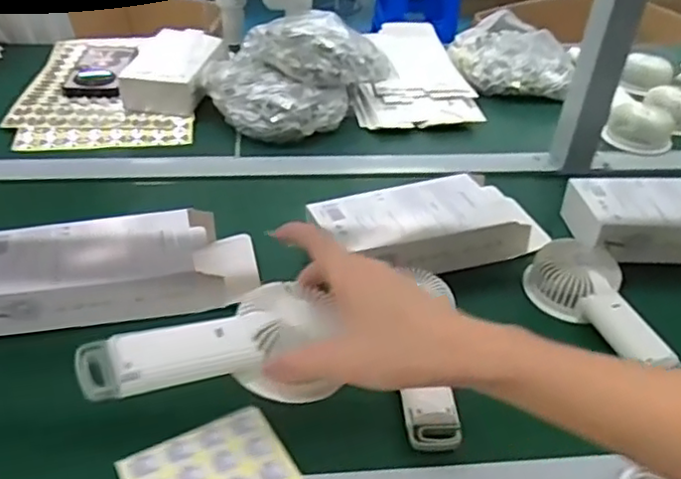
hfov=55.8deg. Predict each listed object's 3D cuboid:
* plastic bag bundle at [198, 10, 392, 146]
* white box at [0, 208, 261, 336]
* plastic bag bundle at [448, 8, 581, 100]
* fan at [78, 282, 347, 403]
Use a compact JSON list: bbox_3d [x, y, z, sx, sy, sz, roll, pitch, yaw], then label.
[{"bbox_3d":[-0.061,-0.235,0.874,0.175,0.107,0.228,25,44,25],"label":"plastic bag bundle"},{"bbox_3d":[-0.205,0.028,0.598,0.244,0.051,0.107,-6,40,-14],"label":"white box"},{"bbox_3d":[0.266,-0.288,0.998,0.188,0.068,0.143,10,39,8],"label":"plastic bag bundle"},{"bbox_3d":[-0.082,0.076,0.419,0.163,0.043,0.078,-9,40,-30],"label":"fan"}]

